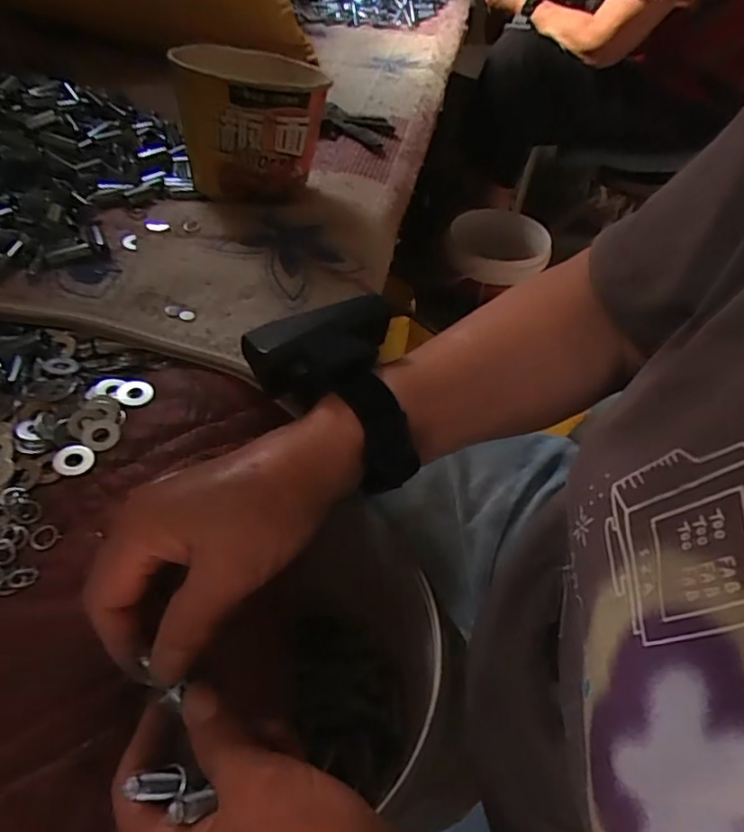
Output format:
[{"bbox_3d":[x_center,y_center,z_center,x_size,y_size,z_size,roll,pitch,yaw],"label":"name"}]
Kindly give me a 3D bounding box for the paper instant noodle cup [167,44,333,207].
[{"bbox_3d":[-0.119,-0.283,0.565,0.121,0.112,0.143,-8,47,-11],"label":"paper instant noodle cup"}]

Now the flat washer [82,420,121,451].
[{"bbox_3d":[-0.165,0.011,0.353,0.022,0.004,0.021,3,46,-1],"label":"flat washer"}]

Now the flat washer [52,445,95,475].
[{"bbox_3d":[-0.175,0.025,0.341,0.022,0.004,0.020,-5,47,-8],"label":"flat washer"}]

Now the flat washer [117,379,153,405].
[{"bbox_3d":[-0.156,-0.017,0.382,0.022,0.004,0.022,1,46,-2],"label":"flat washer"}]

